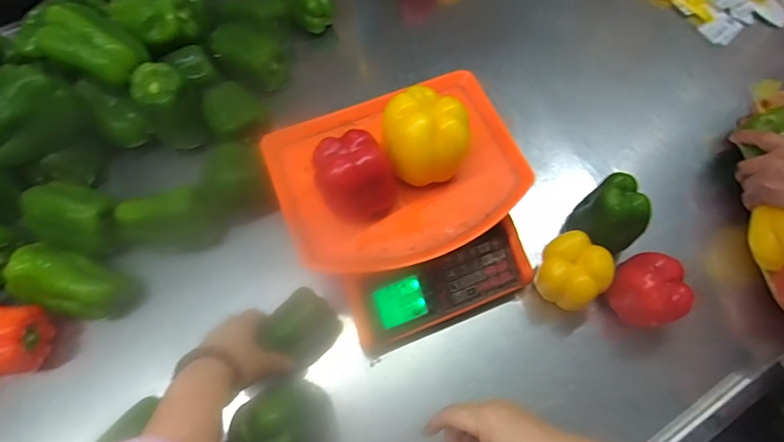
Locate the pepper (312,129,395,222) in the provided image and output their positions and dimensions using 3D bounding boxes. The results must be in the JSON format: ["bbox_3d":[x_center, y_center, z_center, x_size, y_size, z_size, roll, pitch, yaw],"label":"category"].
[{"bbox_3d":[-0.039,-0.046,0.469,0.075,0.075,0.081,0,66,0],"label":"pepper"}]

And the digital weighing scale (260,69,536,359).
[{"bbox_3d":[0.020,-0.012,0.547,0.278,0.114,0.276,-21,68,-9],"label":"digital weighing scale"}]

